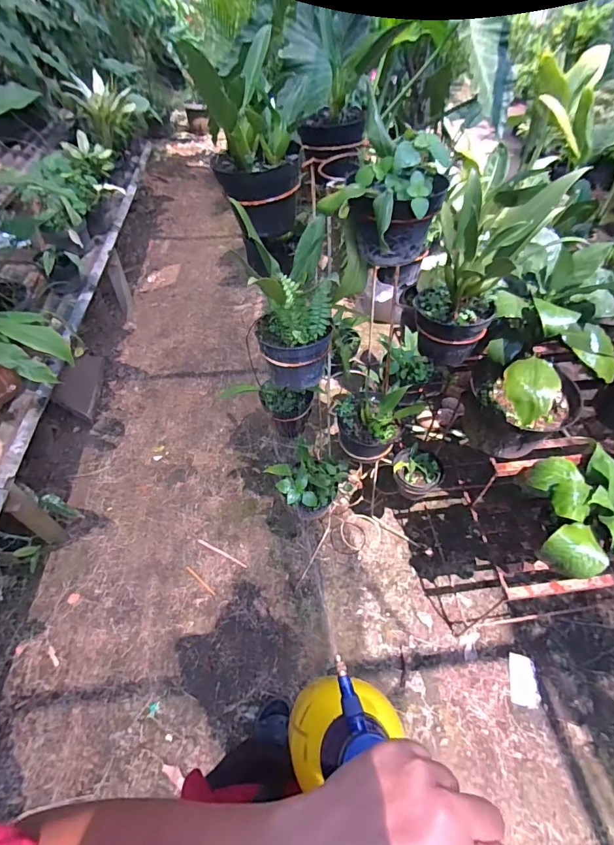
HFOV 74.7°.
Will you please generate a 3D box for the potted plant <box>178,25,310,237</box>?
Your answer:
[{"bbox_3d":[-0.092,-0.432,0.643,0.155,0.232,0.137,-21,56,-17],"label":"potted plant"}]

